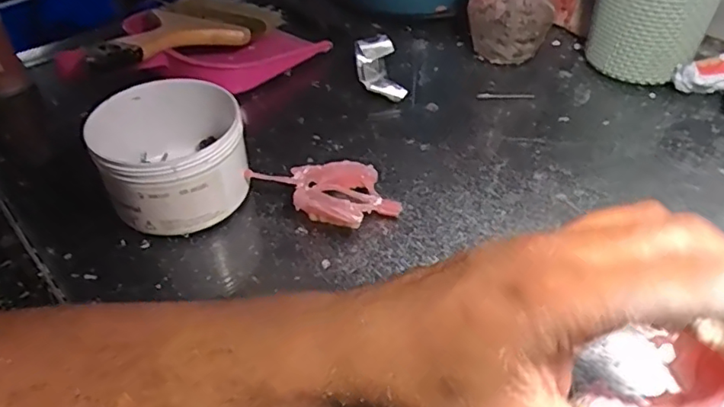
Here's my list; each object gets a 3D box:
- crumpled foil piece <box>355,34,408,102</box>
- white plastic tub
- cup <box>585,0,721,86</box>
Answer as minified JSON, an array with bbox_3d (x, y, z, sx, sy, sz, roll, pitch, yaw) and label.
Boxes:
[{"bbox_3d":[0.015,-0.114,0.494,0.035,0.029,0.065,-5,43,-5],"label":"crumpled foil piece"},{"bbox_3d":[-0.123,-0.031,0.374,0.090,0.067,0.095,0,43,0],"label":"white plastic tub"},{"bbox_3d":[0.246,-0.167,0.489,0.093,0.116,0.089,24,48,24],"label":"cup"}]

